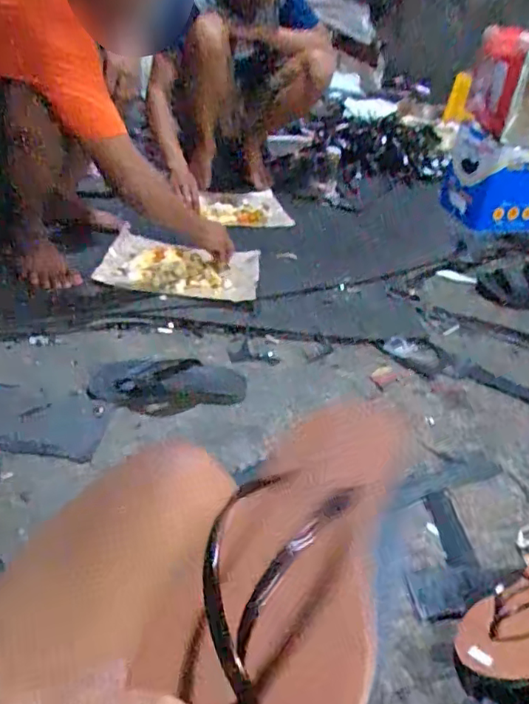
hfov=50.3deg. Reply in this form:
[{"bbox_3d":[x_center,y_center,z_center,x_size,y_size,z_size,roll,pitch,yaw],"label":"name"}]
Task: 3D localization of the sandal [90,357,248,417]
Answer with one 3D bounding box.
[{"bbox_3d":[-0.162,0.063,0.969,0.267,0.043,0.112,0,36,-8],"label":"sandal"}]

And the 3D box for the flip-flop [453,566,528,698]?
[{"bbox_3d":[0.329,0.311,0.682,0.266,0.042,0.094,-22,44,-33],"label":"flip-flop"}]

